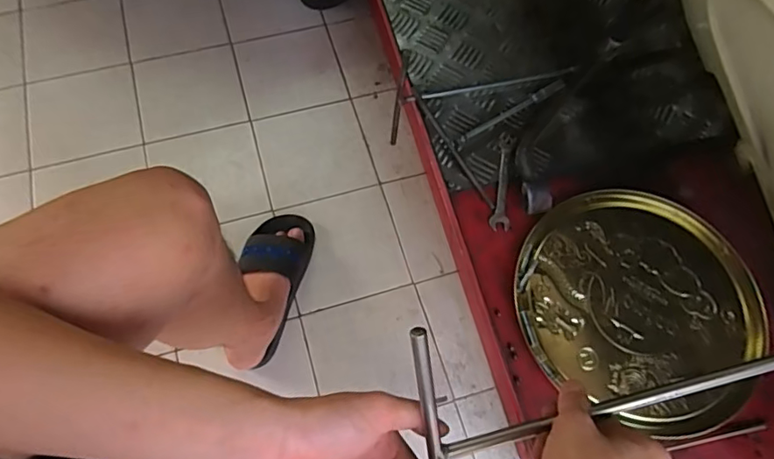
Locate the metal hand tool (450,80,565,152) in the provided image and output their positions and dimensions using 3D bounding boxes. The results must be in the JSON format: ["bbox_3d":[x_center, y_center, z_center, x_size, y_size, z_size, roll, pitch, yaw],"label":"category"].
[{"bbox_3d":[0.151,-0.143,0.666,0.179,0.013,0.015,-31,71,-16],"label":"metal hand tool"}]

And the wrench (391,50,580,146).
[{"bbox_3d":[0.124,-0.182,0.680,0.244,0.156,0.015,-15,67,-10],"label":"wrench"}]

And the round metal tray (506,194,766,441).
[{"bbox_3d":[0.269,0.077,0.584,0.254,0.014,0.241,1,66,-3],"label":"round metal tray"}]

